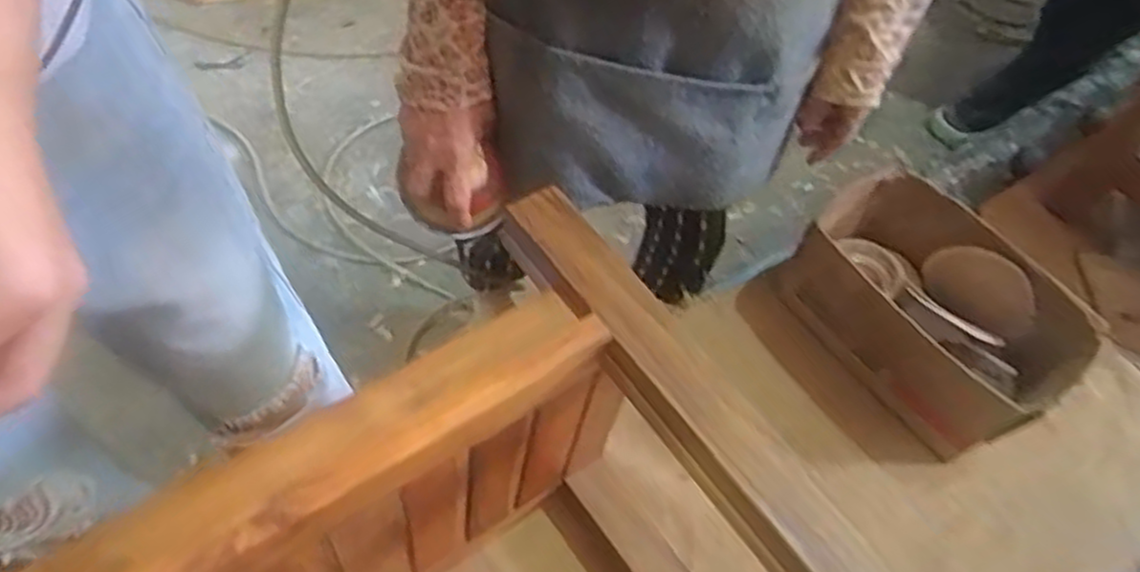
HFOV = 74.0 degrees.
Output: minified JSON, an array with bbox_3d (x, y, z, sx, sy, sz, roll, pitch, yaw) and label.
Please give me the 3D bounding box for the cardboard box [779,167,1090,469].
[{"bbox_3d":[0.394,0.026,0.836,0.179,0.124,0.296,-27,59,-22],"label":"cardboard box"}]

